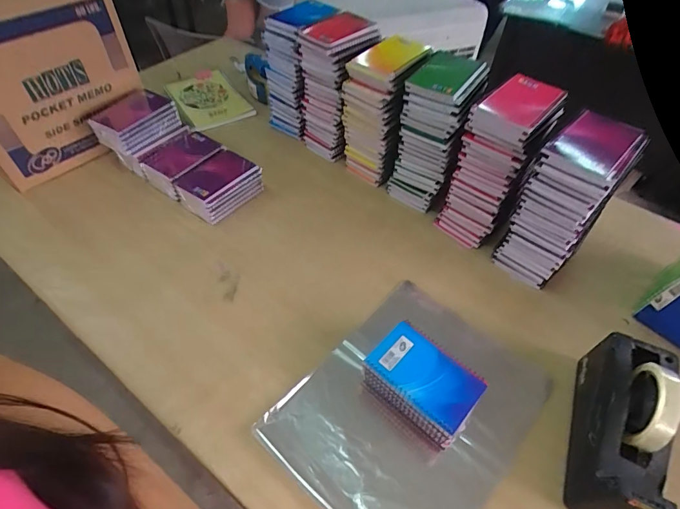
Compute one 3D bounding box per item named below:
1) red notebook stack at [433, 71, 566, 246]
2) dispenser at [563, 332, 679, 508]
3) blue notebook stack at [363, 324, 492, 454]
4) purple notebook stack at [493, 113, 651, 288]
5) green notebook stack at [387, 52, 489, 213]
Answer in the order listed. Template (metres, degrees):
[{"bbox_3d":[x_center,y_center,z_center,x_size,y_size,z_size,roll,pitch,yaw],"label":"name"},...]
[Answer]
[{"bbox_3d":[0.260,-0.148,0.666,0.098,0.241,0.141,34,56,24],"label":"red notebook stack"},{"bbox_3d":[0.332,0.198,0.466,0.077,0.129,0.208,22,52,16],"label":"dispenser"},{"bbox_3d":[0.102,0.166,0.505,0.130,0.067,0.093,37,58,26],"label":"blue notebook stack"},{"bbox_3d":[0.322,-0.064,0.596,0.092,0.248,0.099,35,57,24],"label":"purple notebook stack"},{"bbox_3d":[0.165,-0.212,0.706,0.105,0.247,0.127,21,52,15],"label":"green notebook stack"}]

